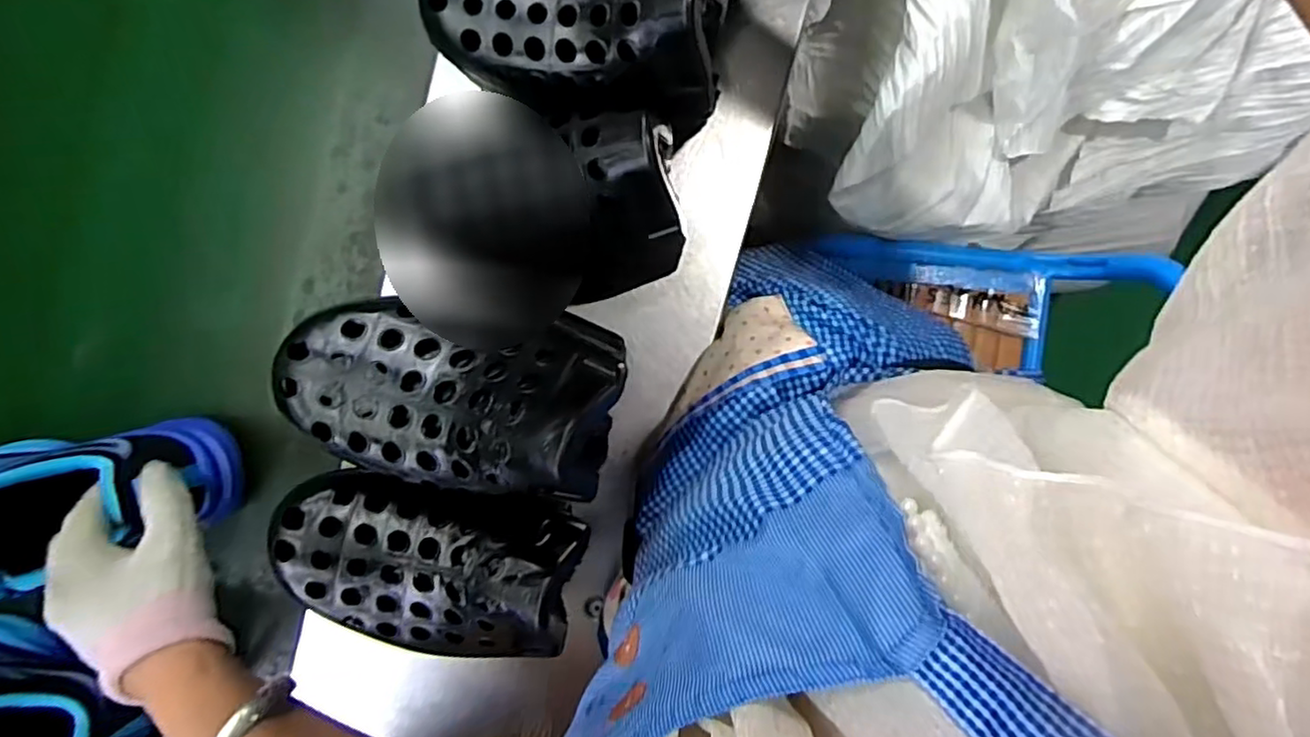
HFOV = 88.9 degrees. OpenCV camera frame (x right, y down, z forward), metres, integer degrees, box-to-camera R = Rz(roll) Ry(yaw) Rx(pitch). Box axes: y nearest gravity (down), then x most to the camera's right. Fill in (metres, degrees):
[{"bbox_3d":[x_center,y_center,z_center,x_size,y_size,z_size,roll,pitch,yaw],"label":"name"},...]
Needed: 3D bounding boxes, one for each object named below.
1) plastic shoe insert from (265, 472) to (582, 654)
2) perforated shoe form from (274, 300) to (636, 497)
[{"bbox_3d":[-0.110,0.096,0.314,0.143,0.055,0.082,12,95,-2],"label":"plastic shoe insert"},{"bbox_3d":[-0.092,0.014,0.292,0.142,0.077,0.083,9,95,-2],"label":"perforated shoe form"}]

